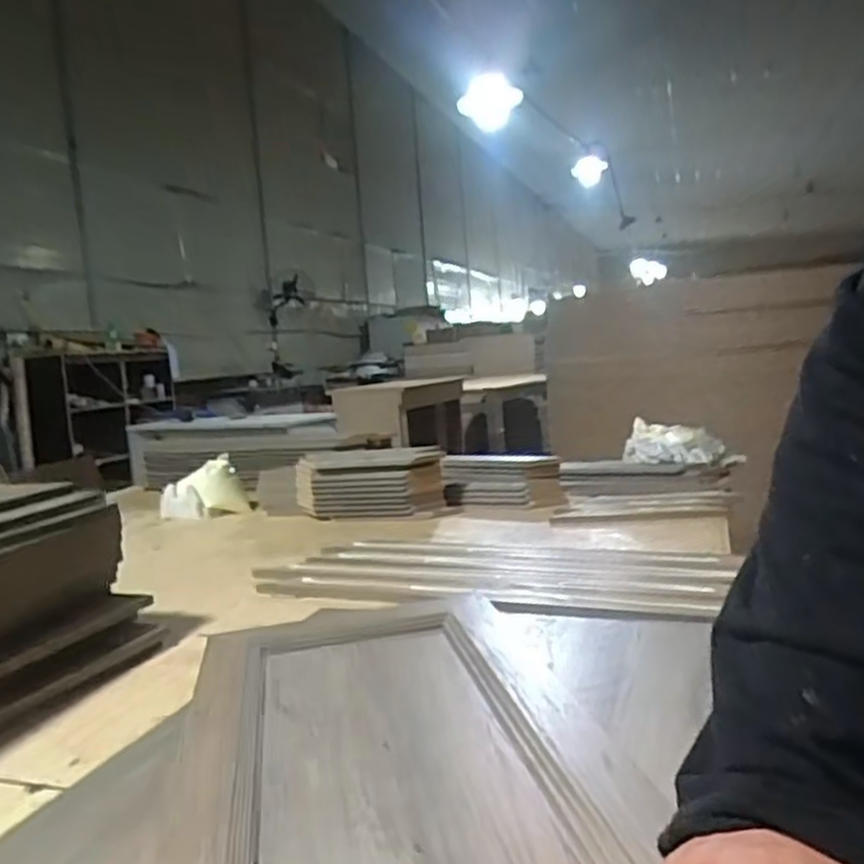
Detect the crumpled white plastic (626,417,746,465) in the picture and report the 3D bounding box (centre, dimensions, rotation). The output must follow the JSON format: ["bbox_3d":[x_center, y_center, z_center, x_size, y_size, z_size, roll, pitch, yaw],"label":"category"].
[{"bbox_3d":[0.436,0.025,1.340,0.187,0.082,0.086,-2,6,26],"label":"crumpled white plastic"}]

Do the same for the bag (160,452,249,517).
[{"bbox_3d":[-0.371,0.096,1.248,0.138,0.089,0.064,-6,6,-14],"label":"bag"}]

